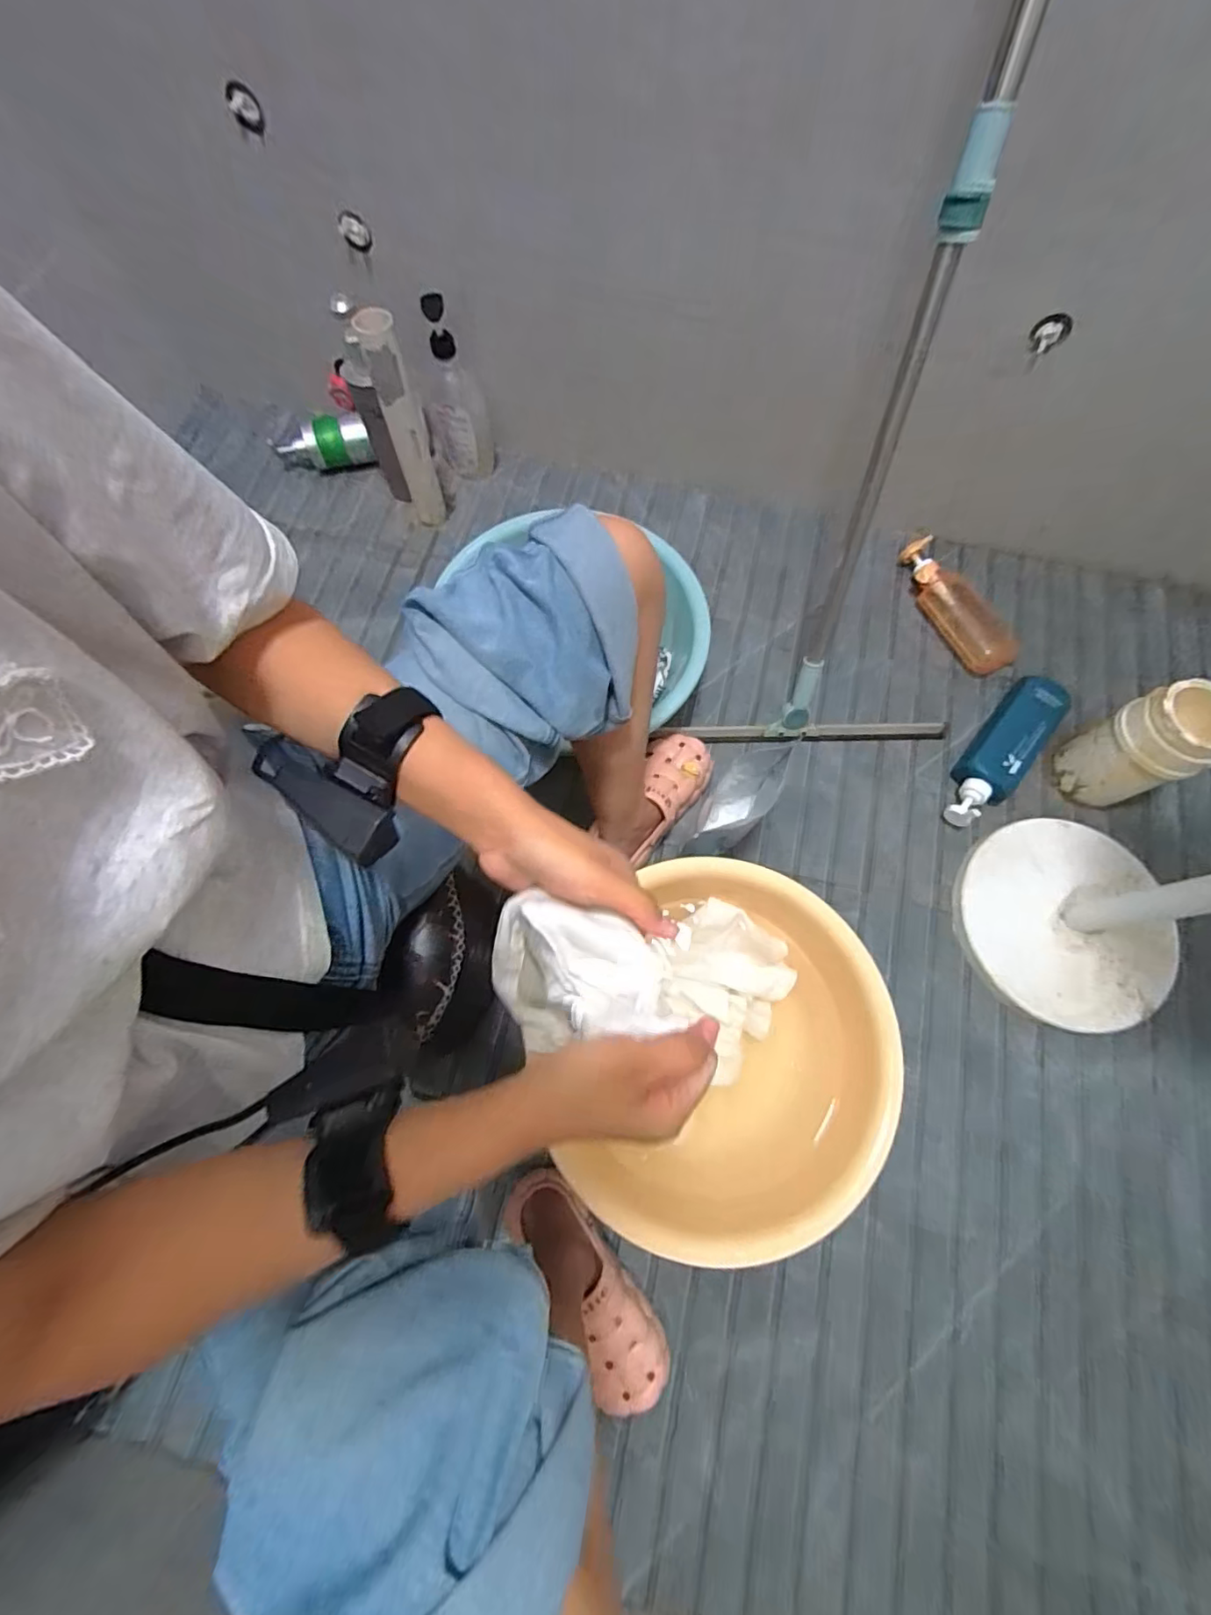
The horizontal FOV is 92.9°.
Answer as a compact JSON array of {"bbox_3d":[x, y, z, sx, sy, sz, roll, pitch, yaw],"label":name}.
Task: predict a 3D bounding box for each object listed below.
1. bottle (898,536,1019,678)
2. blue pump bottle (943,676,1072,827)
[{"bbox_3d":[0.559,-0.322,0.923,0.074,0.053,0.241,-24,74,-7],"label":"bottle"},{"bbox_3d":[0.570,-0.074,0.831,0.082,0.071,0.247,37,76,11],"label":"blue pump bottle"}]

